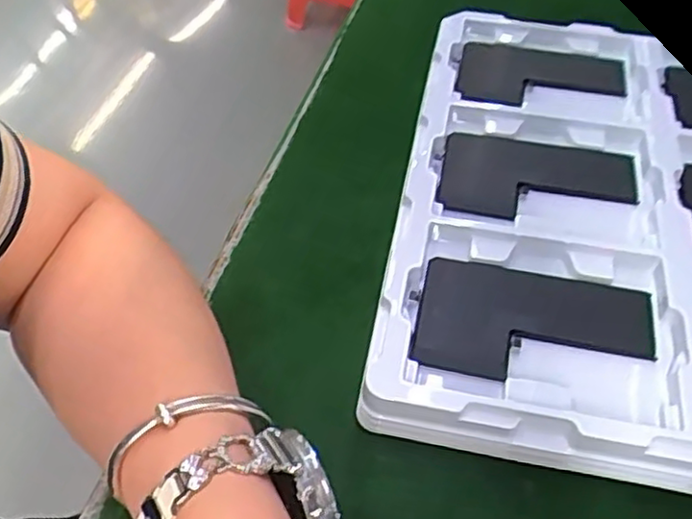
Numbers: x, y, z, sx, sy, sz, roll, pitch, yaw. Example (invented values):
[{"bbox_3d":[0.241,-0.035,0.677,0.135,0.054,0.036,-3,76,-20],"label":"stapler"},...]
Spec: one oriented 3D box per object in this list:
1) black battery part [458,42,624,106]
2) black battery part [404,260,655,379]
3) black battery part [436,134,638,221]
[{"bbox_3d":[0.123,-0.115,0.440,0.101,0.013,0.075,11,52,8],"label":"black battery part"},{"bbox_3d":[0.086,0.031,0.319,0.105,0.008,0.064,11,50,8],"label":"black battery part"},{"bbox_3d":[0.105,-0.044,0.382,0.103,0.006,0.064,8,49,6],"label":"black battery part"}]

